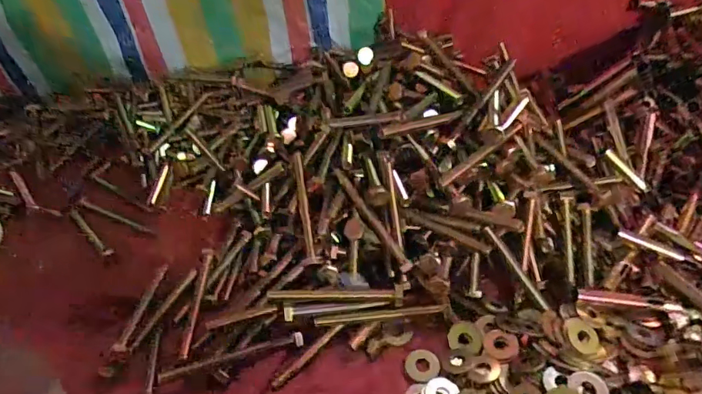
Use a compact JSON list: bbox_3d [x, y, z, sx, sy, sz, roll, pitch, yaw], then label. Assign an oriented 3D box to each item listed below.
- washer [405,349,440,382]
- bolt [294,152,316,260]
[{"bbox_3d":[0.052,0.122,0.348,0.024,0.004,0.025,-4,39,0],"label":"washer"},{"bbox_3d":[-0.040,0.005,0.413,0.008,0.006,0.097,-8,72,-5],"label":"bolt"}]

